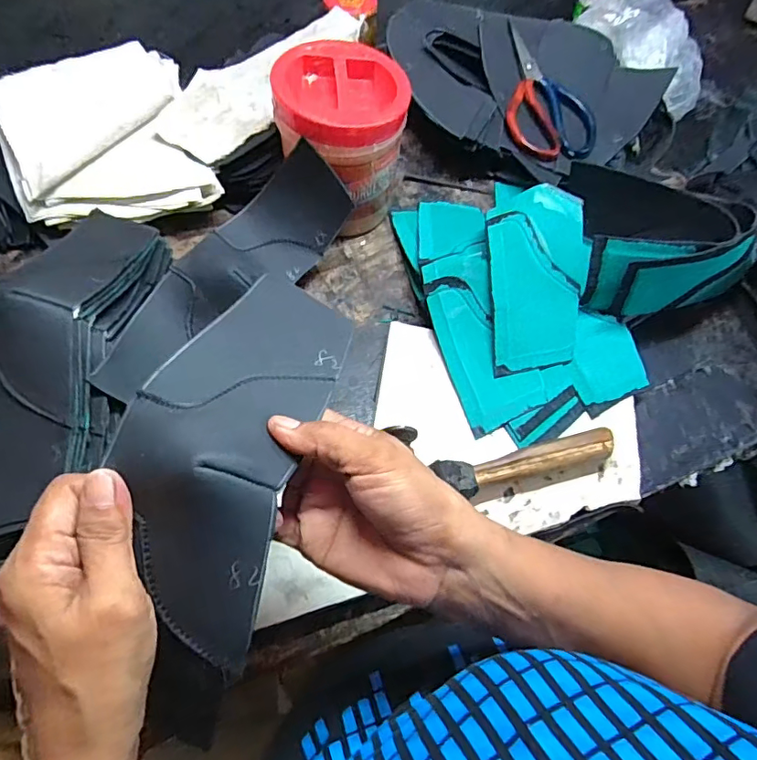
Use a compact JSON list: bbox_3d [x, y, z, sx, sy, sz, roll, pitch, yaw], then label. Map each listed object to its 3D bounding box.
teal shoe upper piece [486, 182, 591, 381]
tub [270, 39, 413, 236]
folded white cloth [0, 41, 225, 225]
[{"bbox_3d":[0.144,-0.092,0.478,0.086,0.023,0.173,1,82,-9],"label":"teal shoe upper piece"},{"bbox_3d":[-0.034,-0.227,0.513,0.112,0.141,0.115,1,62,-3],"label":"tub"},{"bbox_3d":[-0.280,-0.261,0.535,0.194,0.056,0.229,-19,65,-13],"label":"folded white cloth"}]

